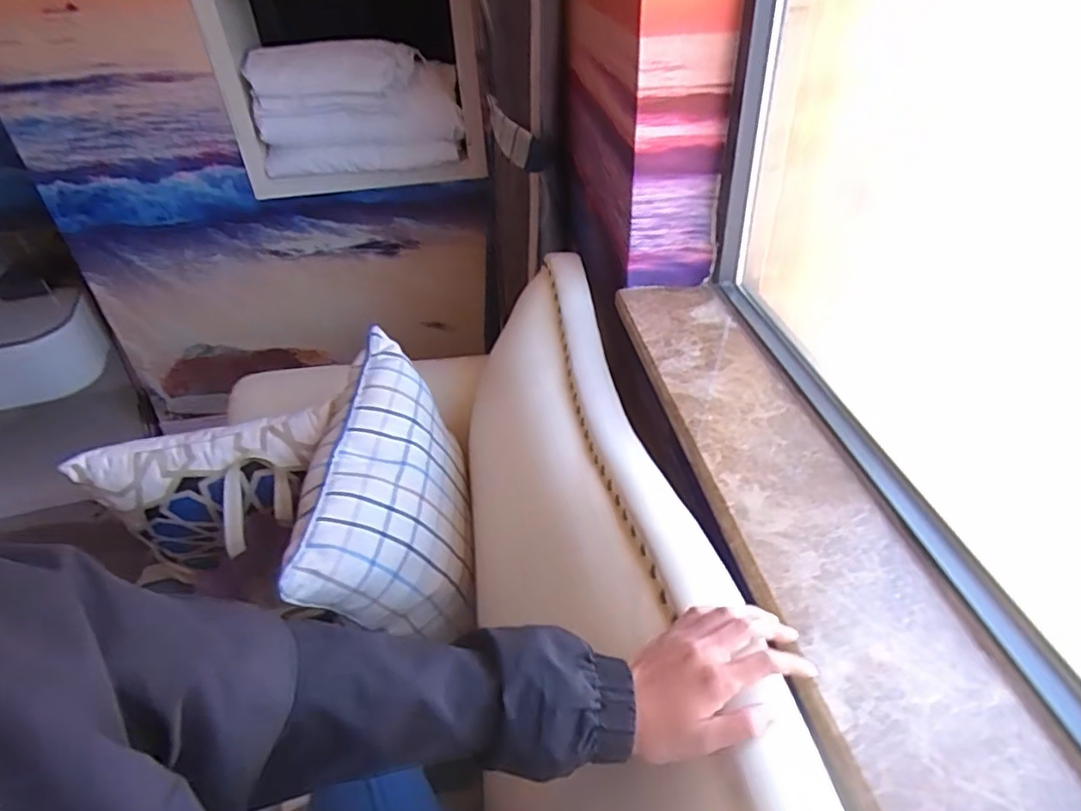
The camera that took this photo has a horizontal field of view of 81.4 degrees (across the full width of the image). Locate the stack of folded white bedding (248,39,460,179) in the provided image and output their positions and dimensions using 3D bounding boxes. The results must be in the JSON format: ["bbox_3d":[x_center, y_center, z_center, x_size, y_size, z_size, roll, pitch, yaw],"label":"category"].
[{"bbox_3d":[-0.476,-0.788,1.662,0.515,0.274,0.204,-7,38,-5],"label":"stack of folded white bedding"}]

